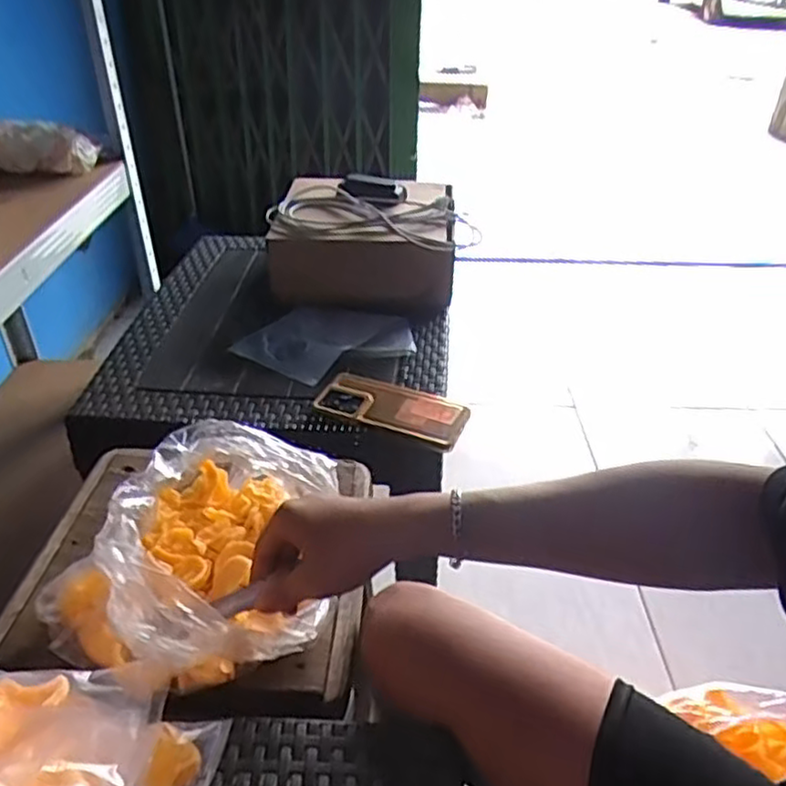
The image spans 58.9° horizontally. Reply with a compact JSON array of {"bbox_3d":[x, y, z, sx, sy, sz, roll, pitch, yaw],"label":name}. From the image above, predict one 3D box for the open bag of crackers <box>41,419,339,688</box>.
[{"bbox_3d":[-0.138,0.111,0.564,0.195,0.103,0.239,14,36,19],"label":"open bag of crackers"}]

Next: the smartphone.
[{"bbox_3d":[0.000,0.014,0.809,0.169,0.013,0.083,14,36,19],"label":"smartphone"}]

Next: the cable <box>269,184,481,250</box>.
[{"bbox_3d":[-0.035,-0.252,1.009,0.290,0.032,0.144,7,34,9],"label":"cable"}]

